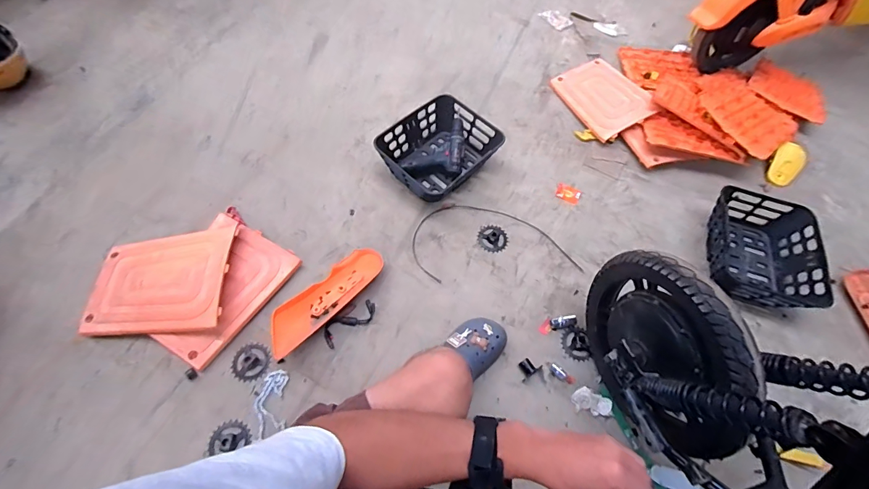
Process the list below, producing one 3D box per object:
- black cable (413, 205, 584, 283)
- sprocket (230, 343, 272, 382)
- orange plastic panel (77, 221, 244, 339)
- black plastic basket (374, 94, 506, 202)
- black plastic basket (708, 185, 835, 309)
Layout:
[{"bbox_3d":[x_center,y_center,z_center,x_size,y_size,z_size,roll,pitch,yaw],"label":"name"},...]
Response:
[{"bbox_3d":[0.165,-0.016,1.089,0.452,0.013,0.239,-5,64,-6],"label":"black cable"},{"bbox_3d":[-0.428,0.274,0.894,0.086,0.005,0.086,1,63,-3],"label":"sprocket"},{"bbox_3d":[-0.660,0.085,0.935,0.340,0.039,0.264,-7,64,5],"label":"orange plastic panel"},{"bbox_3d":[0.018,-0.280,1.157,0.332,0.107,0.273,-38,72,-20],"label":"black plastic basket"},{"bbox_3d":[0.927,0.012,1.100,0.275,0.115,0.327,14,64,3],"label":"black plastic basket"}]

